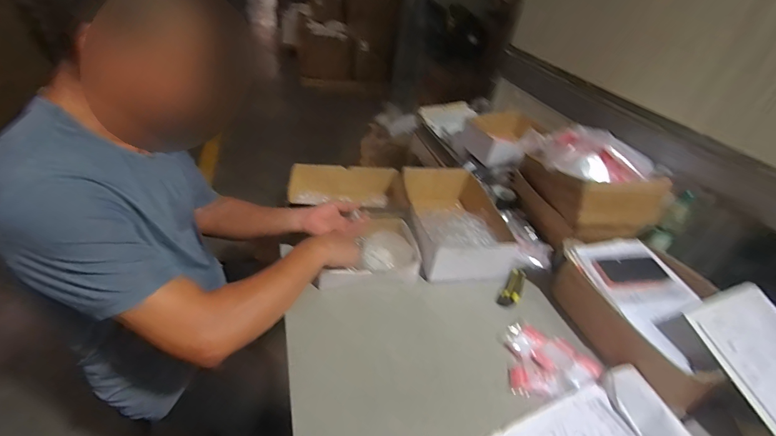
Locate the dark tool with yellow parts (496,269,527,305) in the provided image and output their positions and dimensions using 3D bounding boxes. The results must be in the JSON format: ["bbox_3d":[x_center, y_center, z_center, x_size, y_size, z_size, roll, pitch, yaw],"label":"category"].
[{"bbox_3d":[0.306,0.165,0.905,0.042,0.015,0.146,24,38,21],"label":"dark tool with yellow parts"}]

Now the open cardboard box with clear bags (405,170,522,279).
[{"bbox_3d":[0.167,-0.006,1.022,0.247,0.121,0.378,-2,37,-15],"label":"open cardboard box with clear bags"}]

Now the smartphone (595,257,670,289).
[{"bbox_3d":[0.535,0.119,0.815,0.158,0.009,0.070,-3,51,-9],"label":"smartphone"}]

